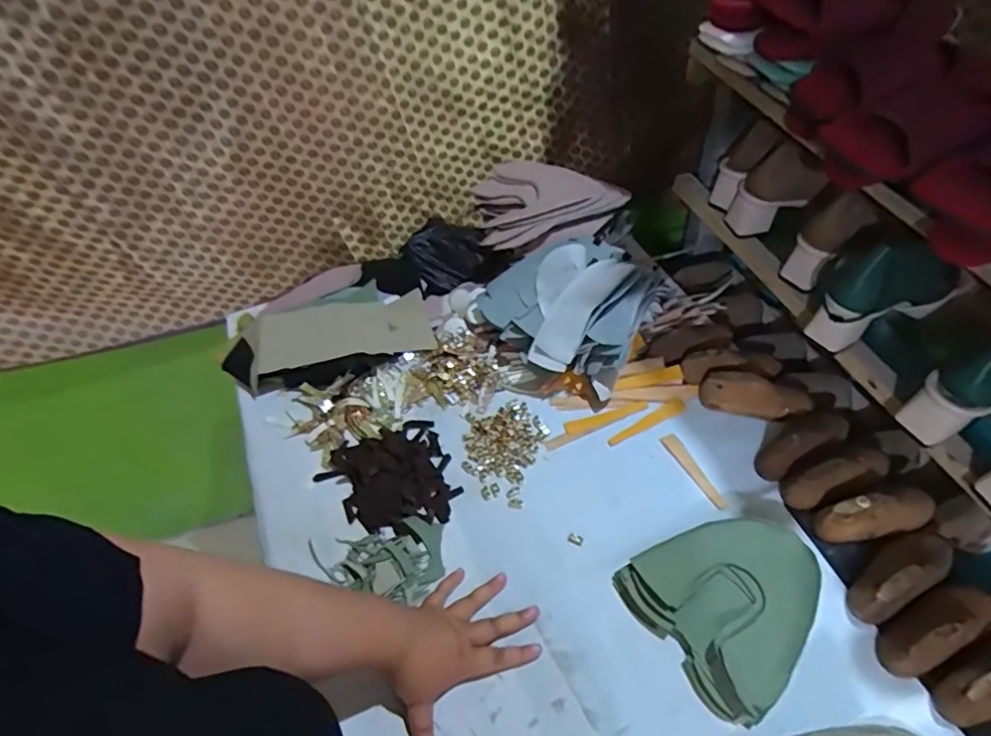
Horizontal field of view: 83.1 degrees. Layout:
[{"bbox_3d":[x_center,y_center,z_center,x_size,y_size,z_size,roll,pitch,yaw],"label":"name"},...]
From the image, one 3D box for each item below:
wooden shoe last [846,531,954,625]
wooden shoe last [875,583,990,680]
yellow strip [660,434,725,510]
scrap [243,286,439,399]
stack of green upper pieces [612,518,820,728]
[{"bbox_3d":[0.424,0.206,0.575,0.144,0.056,0.048,-25,53,-14],"label":"wooden shoe last"},{"bbox_3d":[0.436,0.249,0.546,0.139,0.052,0.051,-24,53,-13],"label":"wooden shoe last"},{"bbox_3d":[0.246,0.128,0.697,0.023,0.005,0.111,-23,52,-12],"label":"yellow strip"},{"bbox_3d":[-0.234,-0.055,0.830,0.269,0.043,0.125,-15,51,-6],"label":"scrap"},{"bbox_3d":[0.246,0.238,0.581,0.176,0.033,0.166,-30,54,-18],"label":"stack of green upper pieces"}]

